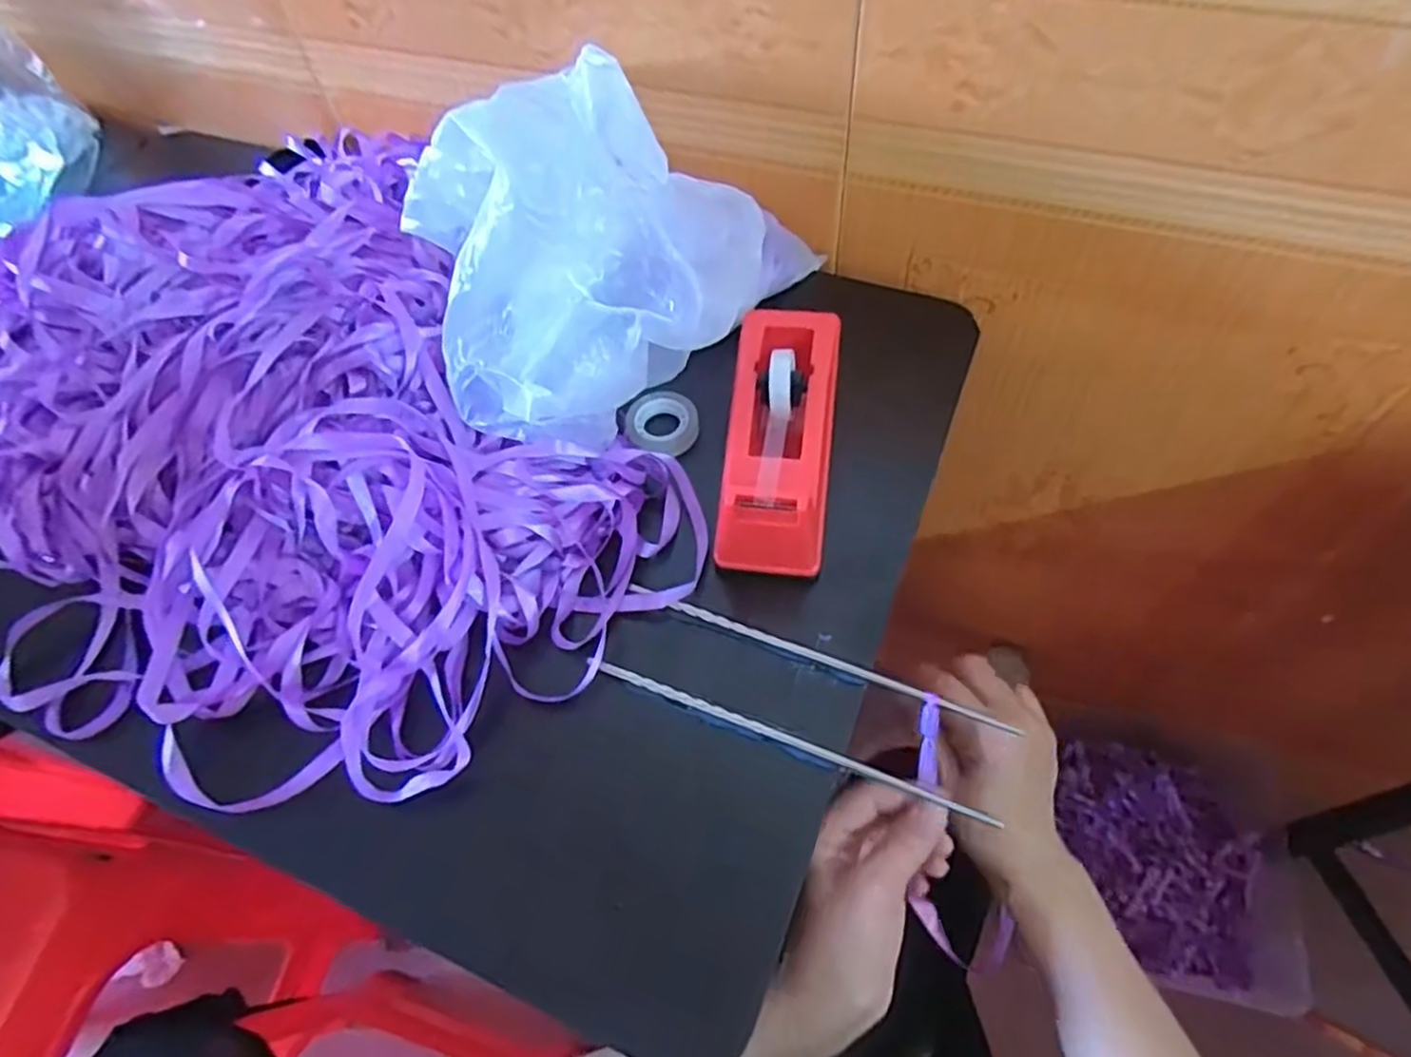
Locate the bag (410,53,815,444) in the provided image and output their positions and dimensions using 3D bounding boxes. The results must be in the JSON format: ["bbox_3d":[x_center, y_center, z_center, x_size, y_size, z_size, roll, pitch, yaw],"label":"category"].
[{"bbox_3d":[-0.048,-0.178,0.456,0.160,0.161,0.282,33,67,22],"label":"bag"}]

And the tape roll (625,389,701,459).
[{"bbox_3d":[-0.027,-0.070,0.499,0.046,0.018,0.041,2,59,7],"label":"tape roll"}]

